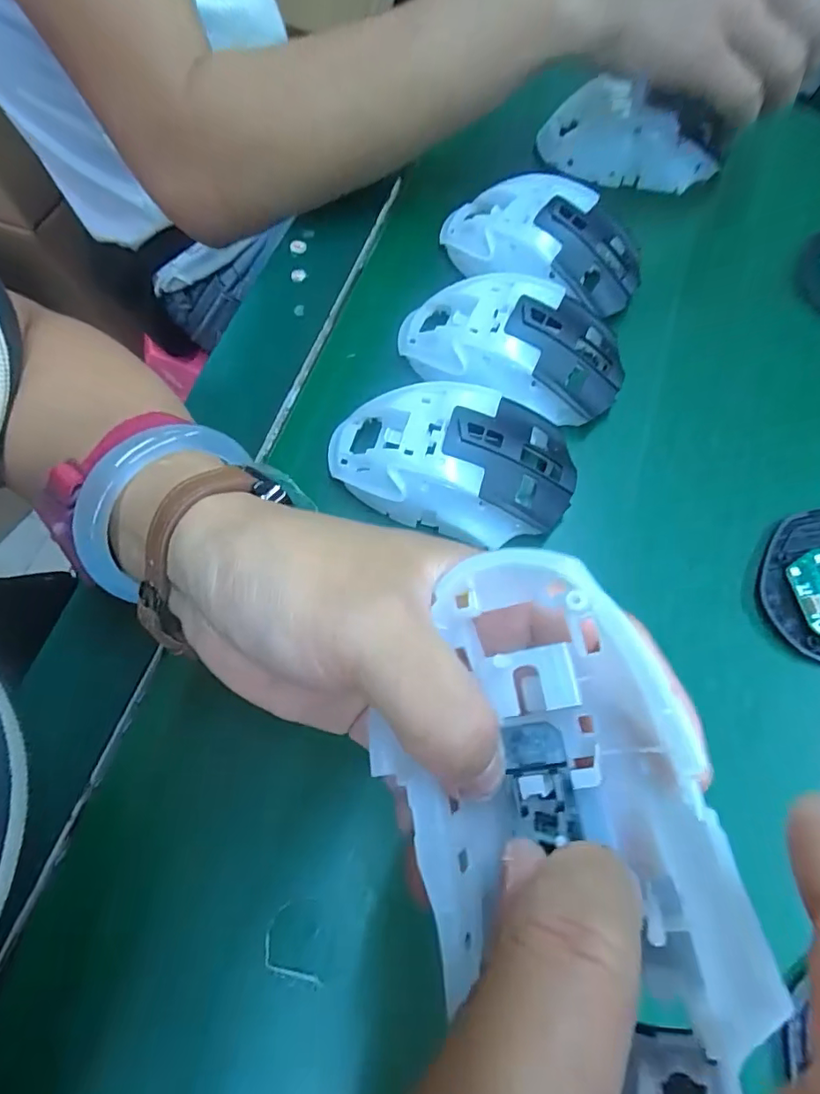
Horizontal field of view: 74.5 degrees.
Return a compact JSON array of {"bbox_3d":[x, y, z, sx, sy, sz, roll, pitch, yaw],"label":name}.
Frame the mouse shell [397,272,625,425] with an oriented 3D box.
[{"bbox_3d":[0.050,-0.104,0.275,0.114,0.031,0.065,25,71,10],"label":"mouse shell"}]

